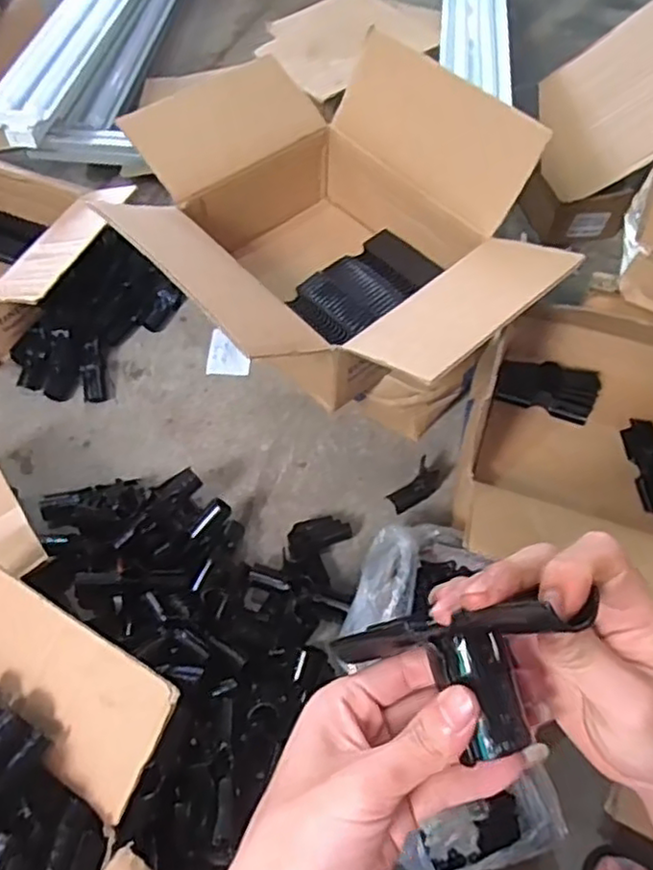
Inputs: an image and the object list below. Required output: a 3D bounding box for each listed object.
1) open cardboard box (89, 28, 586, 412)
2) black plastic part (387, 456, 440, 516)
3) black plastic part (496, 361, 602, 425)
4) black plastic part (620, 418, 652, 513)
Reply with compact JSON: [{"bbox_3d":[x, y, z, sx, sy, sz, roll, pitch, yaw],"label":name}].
[{"bbox_3d":[-0.006,-0.243,0.838,0.433,0.230,0.526,-37,63,-23],"label":"open cardboard box"},{"bbox_3d":[0.120,0.068,0.916,0.073,0.046,0.036,-33,61,-22],"label":"black plastic part"},{"bbox_3d":[0.316,-0.069,0.960,0.138,0.029,0.087,12,56,8],"label":"black plastic part"},{"bbox_3d":[0.432,0.041,0.892,0.048,0.033,0.135,-1,55,-2],"label":"black plastic part"}]

